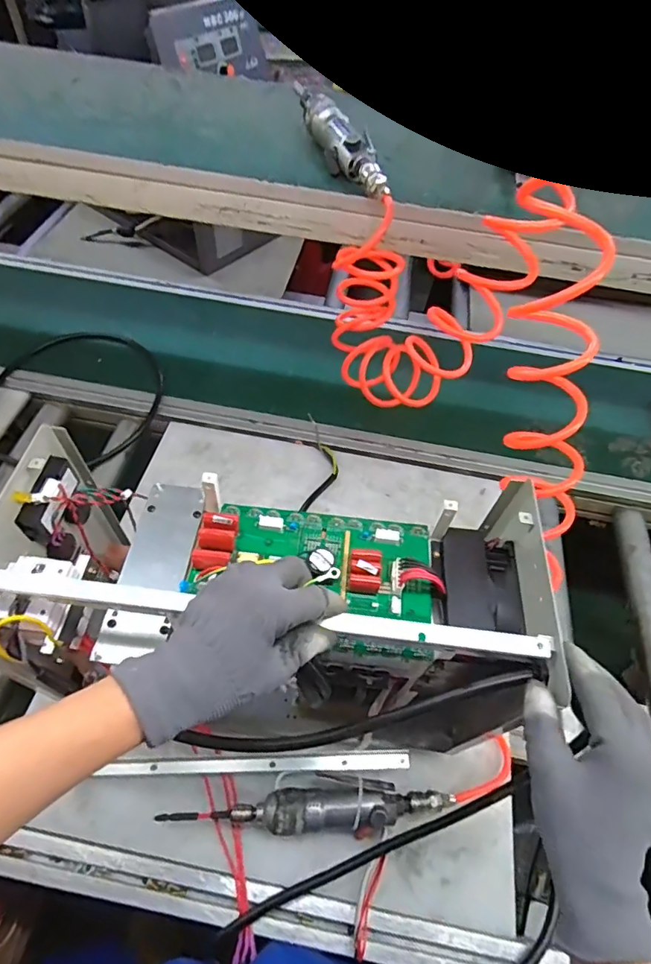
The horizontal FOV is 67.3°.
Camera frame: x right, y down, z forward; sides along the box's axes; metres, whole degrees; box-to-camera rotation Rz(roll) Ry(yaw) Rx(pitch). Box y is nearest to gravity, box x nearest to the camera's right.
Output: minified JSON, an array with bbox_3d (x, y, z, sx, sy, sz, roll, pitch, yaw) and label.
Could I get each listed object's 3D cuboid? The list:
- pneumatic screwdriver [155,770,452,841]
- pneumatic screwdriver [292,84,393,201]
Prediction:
[{"bbox_3d":[-0.020,0.353,0.539,0.299,0.049,0.057,5,55,-1],"label":"pneumatic screwdriver"},{"bbox_3d":[0.012,-0.415,0.590,0.037,0.040,0.255,-20,59,-17],"label":"pneumatic screwdriver"}]

